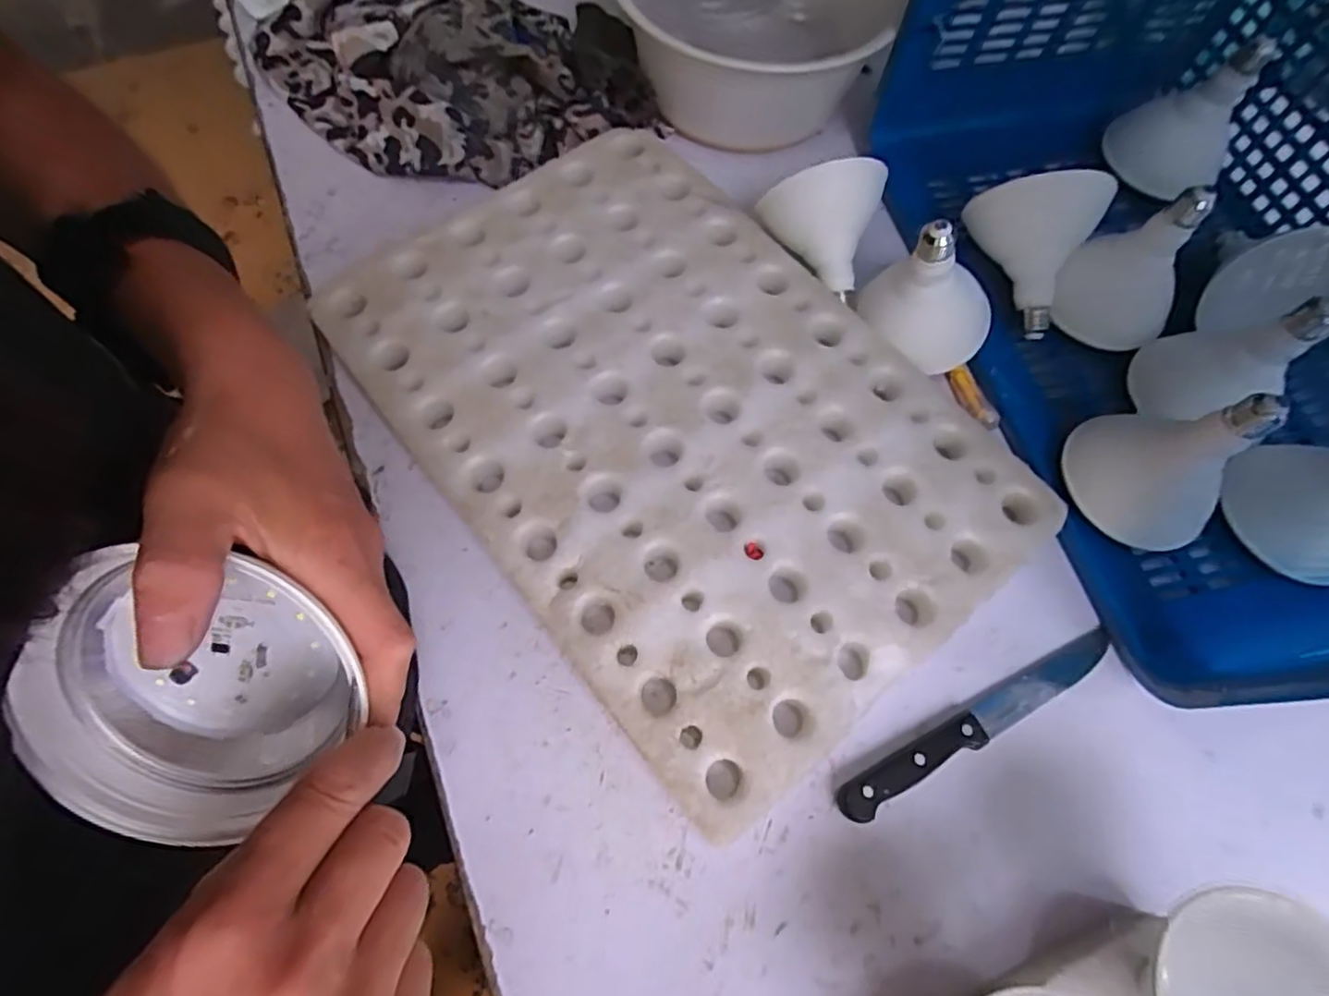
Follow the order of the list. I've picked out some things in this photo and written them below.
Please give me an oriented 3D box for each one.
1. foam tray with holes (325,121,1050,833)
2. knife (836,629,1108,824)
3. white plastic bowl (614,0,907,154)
[{"bbox_3d":[0.001,-0.076,0.540,0.372,0.040,0.560,-36,73,-15],"label":"foam tray with holes"},{"bbox_3d":[0.226,0.159,0.453,0.236,0.020,0.027,-26,71,-12],"label":"knife"},{"bbox_3d":[0.094,-0.487,0.643,0.275,0.118,0.268,1,67,-2],"label":"white plastic bowl"}]

